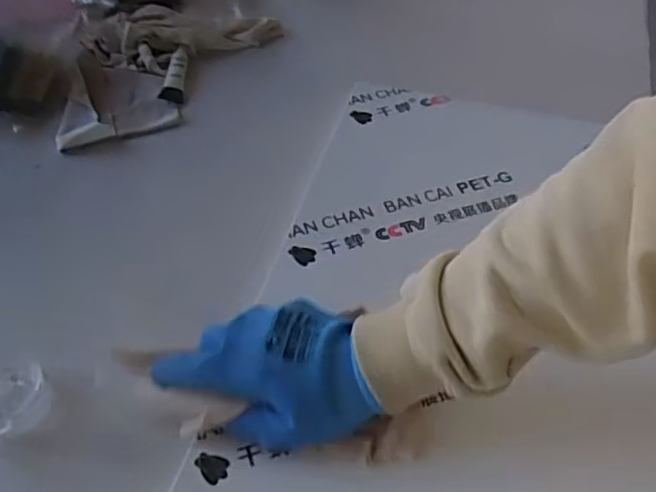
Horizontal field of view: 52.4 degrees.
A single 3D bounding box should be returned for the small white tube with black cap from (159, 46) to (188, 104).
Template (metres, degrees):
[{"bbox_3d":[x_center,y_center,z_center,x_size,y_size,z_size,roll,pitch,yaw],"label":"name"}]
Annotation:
[{"bbox_3d":[-0.172,-0.190,0.747,0.024,0.020,0.097,-3,49,-1],"label":"small white tube with black cap"}]

